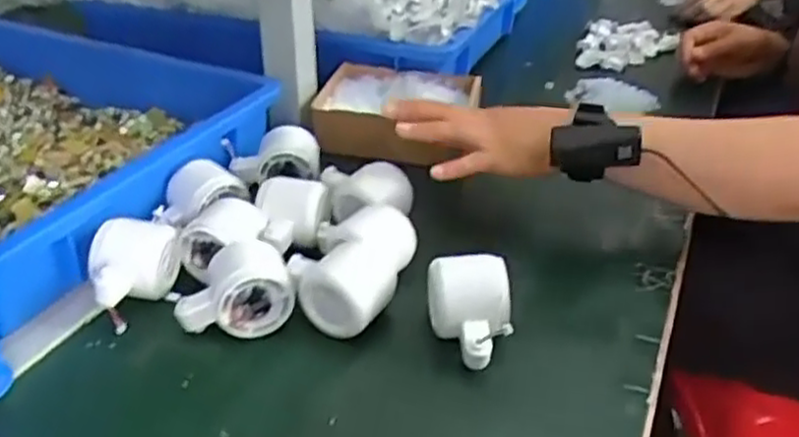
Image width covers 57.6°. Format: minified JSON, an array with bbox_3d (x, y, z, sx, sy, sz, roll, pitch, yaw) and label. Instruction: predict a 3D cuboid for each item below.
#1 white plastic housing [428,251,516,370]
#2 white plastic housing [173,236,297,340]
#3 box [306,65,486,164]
[{"bbox_3d":[0.048,0.067,0.508,0.055,0.056,0.064,2,32,1],"label":"white plastic housing"},{"bbox_3d":[-0.122,0.051,0.539,0.084,0.053,0.055,-5,33,-10],"label":"white plastic housing"},{"bbox_3d":[-0.004,-0.116,0.795,0.176,0.047,0.149,13,34,17],"label":"box"}]

